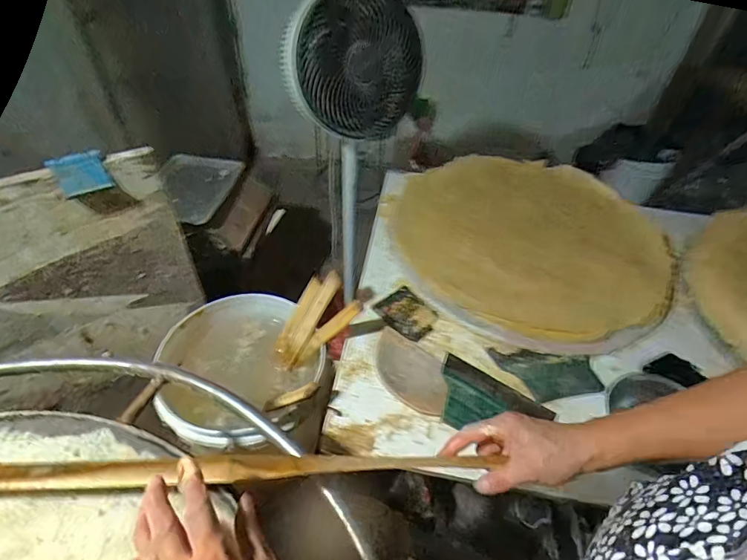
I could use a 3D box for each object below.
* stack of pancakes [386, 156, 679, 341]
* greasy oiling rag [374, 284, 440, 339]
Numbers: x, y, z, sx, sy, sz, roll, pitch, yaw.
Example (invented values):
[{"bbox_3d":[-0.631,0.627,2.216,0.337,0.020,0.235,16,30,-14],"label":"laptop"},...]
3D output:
[{"bbox_3d":[0.377,-0.100,1.004,0.645,0.079,0.565,-16,50,-20],"label":"stack of pancakes"},{"bbox_3d":[0.066,0.066,0.821,0.114,0.011,0.092,37,54,27],"label":"greasy oiling rag"}]

